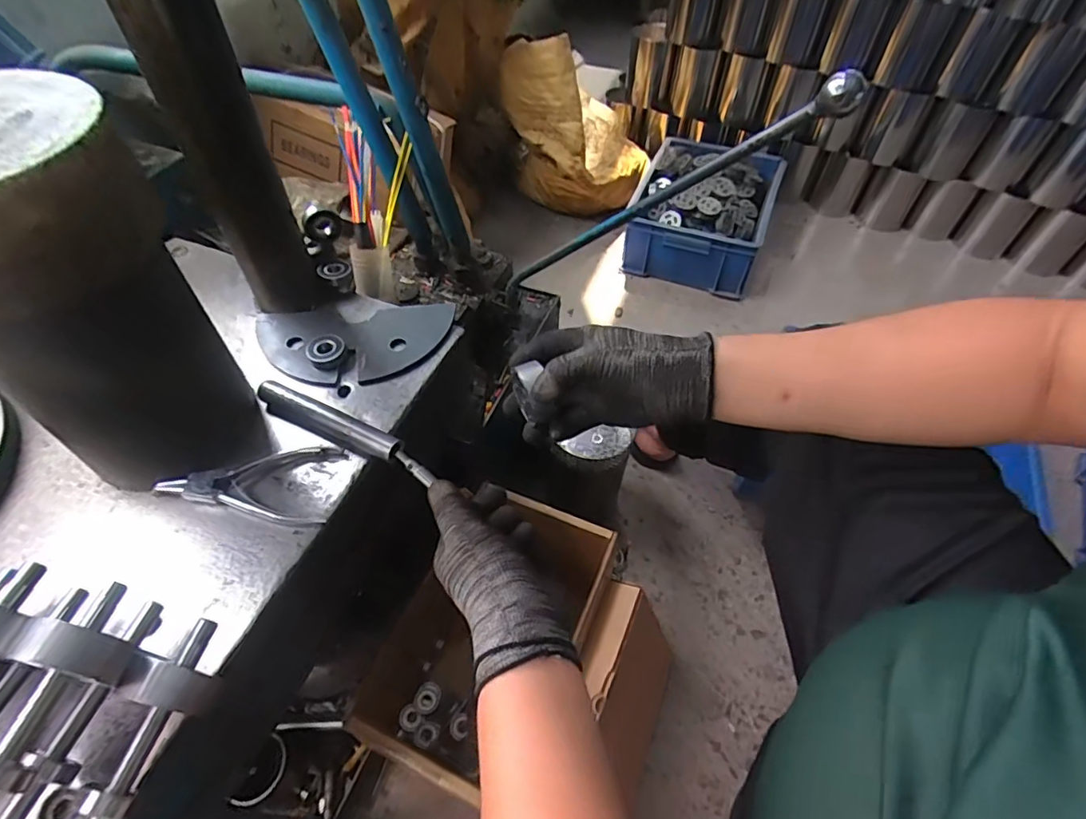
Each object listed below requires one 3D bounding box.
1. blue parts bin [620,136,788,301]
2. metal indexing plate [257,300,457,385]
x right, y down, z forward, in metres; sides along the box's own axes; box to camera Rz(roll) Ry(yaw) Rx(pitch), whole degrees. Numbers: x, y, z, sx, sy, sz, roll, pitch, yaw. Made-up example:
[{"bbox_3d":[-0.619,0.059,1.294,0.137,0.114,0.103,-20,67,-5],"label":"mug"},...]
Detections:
[{"bbox_3d":[0.383,-0.483,1.350,0.310,0.158,0.417,20,55,14],"label":"blue parts bin"},{"bbox_3d":[-0.181,-0.070,0.540,0.185,0.013,0.101,-9,53,-8],"label":"metal indexing plate"}]

